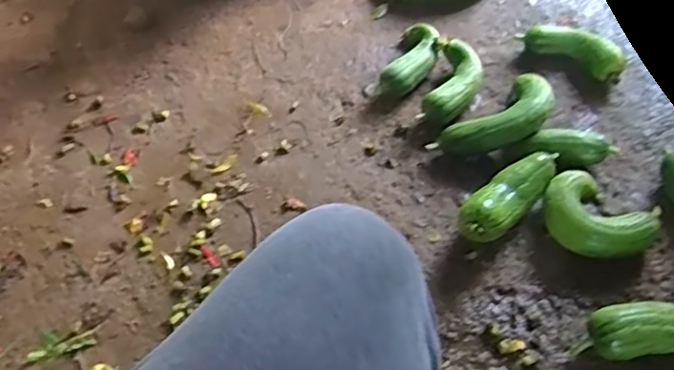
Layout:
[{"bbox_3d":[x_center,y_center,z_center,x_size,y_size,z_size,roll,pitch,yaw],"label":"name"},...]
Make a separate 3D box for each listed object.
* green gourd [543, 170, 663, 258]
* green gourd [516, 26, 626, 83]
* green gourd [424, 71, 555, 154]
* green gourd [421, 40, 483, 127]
[{"bbox_3d":[0.351,0.048,0.843,0.148,0.068,0.116,28,61,23],"label":"green gourd"},{"bbox_3d":[0.397,-0.227,1.055,0.176,0.056,0.063,25,60,21],"label":"green gourd"},{"bbox_3d":[0.243,-0.090,0.941,0.205,0.069,0.096,-30,57,-16],"label":"green gourd"},{"bbox_3d":[0.190,-0.155,1.004,0.075,0.056,0.168,15,57,15],"label":"green gourd"}]

